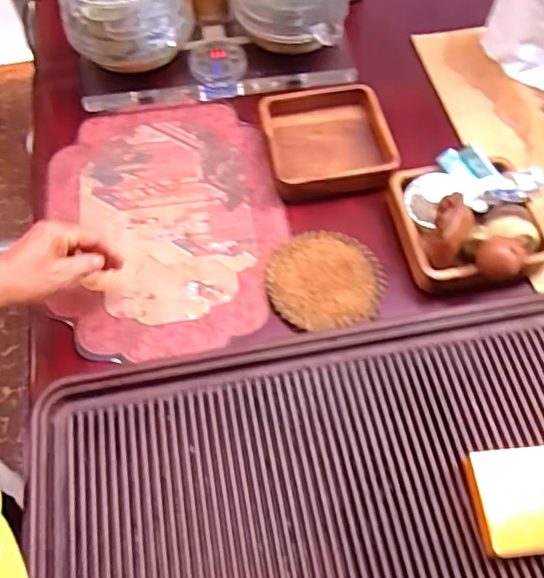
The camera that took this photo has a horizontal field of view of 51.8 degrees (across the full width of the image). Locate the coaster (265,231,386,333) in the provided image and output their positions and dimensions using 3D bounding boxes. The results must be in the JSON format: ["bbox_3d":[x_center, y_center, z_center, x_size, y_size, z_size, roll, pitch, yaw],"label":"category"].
[{"bbox_3d":[0.060,-0.008,0.623,0.127,0.018,0.117,2,59,-3],"label":"coaster"}]

